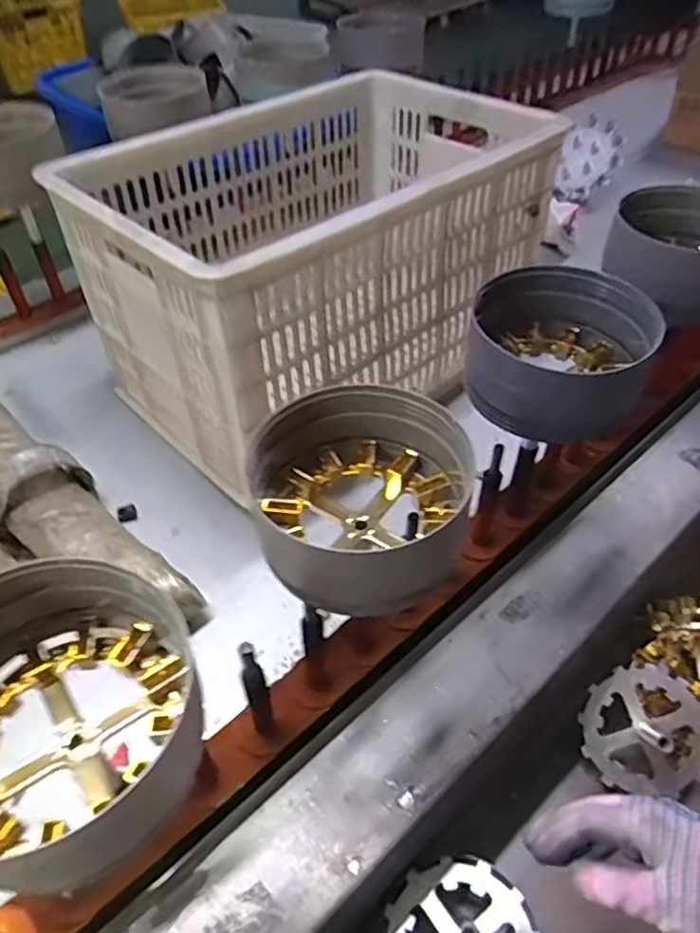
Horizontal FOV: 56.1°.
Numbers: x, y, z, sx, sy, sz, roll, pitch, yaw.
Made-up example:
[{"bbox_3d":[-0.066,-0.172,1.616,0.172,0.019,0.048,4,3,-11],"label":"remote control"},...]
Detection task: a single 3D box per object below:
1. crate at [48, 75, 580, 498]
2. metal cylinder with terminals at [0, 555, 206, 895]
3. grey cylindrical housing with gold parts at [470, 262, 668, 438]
[{"bbox_3d":[-0.029,-0.248,0.749,0.316,0.244,0.477,36,58,29],"label":"crate"},{"bbox_3d":[-0.148,0.117,0.318,0.130,0.083,0.137,-1,48,1],"label":"metal cylinder with terminals"},{"bbox_3d":[0.155,-0.091,0.509,0.131,0.078,0.118,-36,57,-27],"label":"grey cylindrical housing with gold parts"}]

